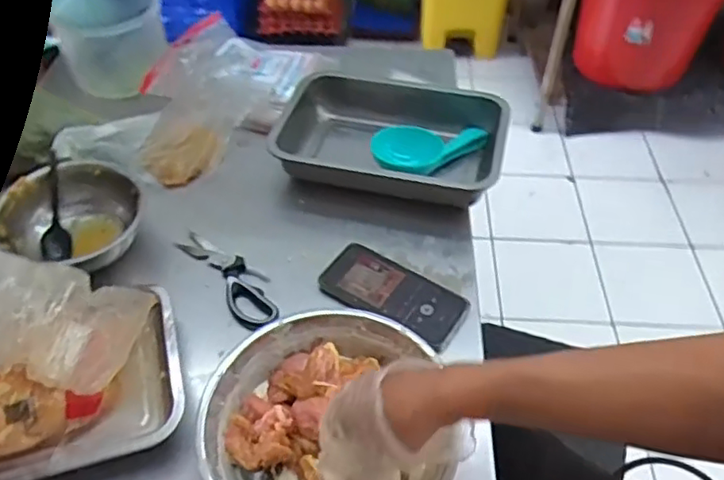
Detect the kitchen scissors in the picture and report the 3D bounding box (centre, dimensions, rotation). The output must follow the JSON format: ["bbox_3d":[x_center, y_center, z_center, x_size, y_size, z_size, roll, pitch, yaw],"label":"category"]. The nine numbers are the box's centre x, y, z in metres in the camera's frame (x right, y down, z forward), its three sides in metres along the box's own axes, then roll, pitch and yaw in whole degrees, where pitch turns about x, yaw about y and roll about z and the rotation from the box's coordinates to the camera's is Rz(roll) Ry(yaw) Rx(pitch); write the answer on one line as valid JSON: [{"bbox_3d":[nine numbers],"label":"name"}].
[{"bbox_3d":[-0.158,0.041,0.763,0.060,0.012,0.179,-29,53,-25],"label":"kitchen scissors"}]

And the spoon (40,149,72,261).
[{"bbox_3d":[-0.393,-0.041,0.803,0.031,0.026,0.158,-9,68,-9],"label":"spoon"}]

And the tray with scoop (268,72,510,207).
[{"bbox_3d":[0.041,-0.139,0.895,0.312,0.073,0.217,11,48,10],"label":"tray with scoop"}]

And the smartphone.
[{"bbox_3d":[0.036,0.062,0.740,0.172,0.018,0.081,26,52,22],"label":"smartphone"}]

